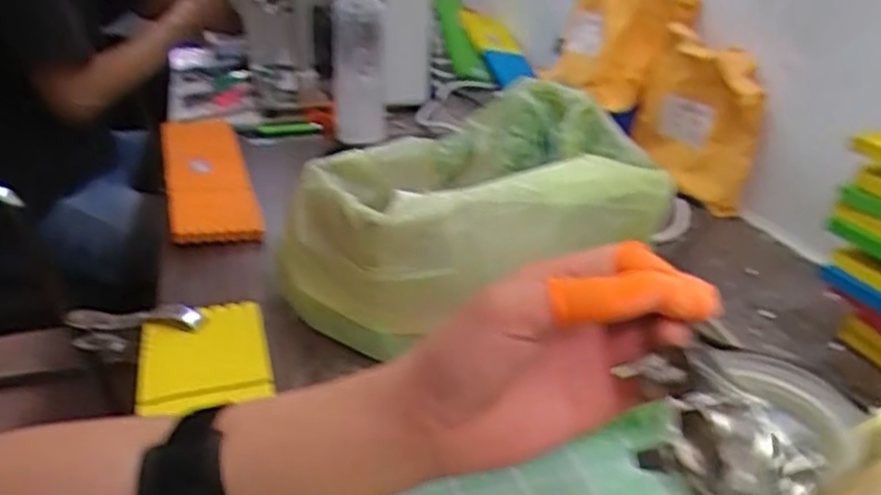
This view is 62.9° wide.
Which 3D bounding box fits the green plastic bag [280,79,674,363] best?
[{"bbox_3d":[0.037,-0.035,0.601,0.316,0.113,0.200,-19,34,-36],"label":"green plastic bag"}]

